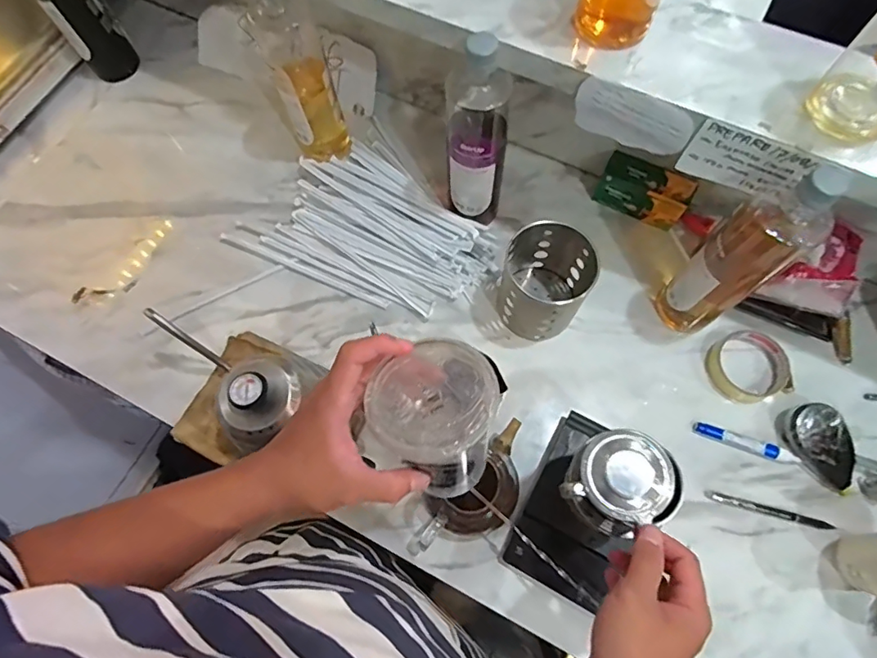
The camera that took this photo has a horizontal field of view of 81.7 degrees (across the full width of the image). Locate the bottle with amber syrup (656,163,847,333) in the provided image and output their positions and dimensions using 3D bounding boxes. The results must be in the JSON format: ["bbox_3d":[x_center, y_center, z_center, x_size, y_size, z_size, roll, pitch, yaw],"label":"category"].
[{"bbox_3d":[0.313,-0.071,0.532,0.065,0.267,0.070,-1,71,2],"label":"bottle with amber syrup"}]

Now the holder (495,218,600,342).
[{"bbox_3d":[0.127,-0.056,0.609,0.097,0.118,0.105,0,69,1],"label":"holder"}]

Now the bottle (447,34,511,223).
[{"bbox_3d":[0.045,-0.216,0.589,0.068,0.261,0.064,-1,71,2],"label":"bottle"}]

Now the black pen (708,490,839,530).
[{"bbox_3d":[0.372,0.204,0.571,0.135,0.009,0.012,14,72,6],"label":"black pen"}]

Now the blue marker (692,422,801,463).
[{"bbox_3d":[0.358,0.133,0.591,0.114,0.012,0.016,18,72,8],"label":"blue marker"}]

